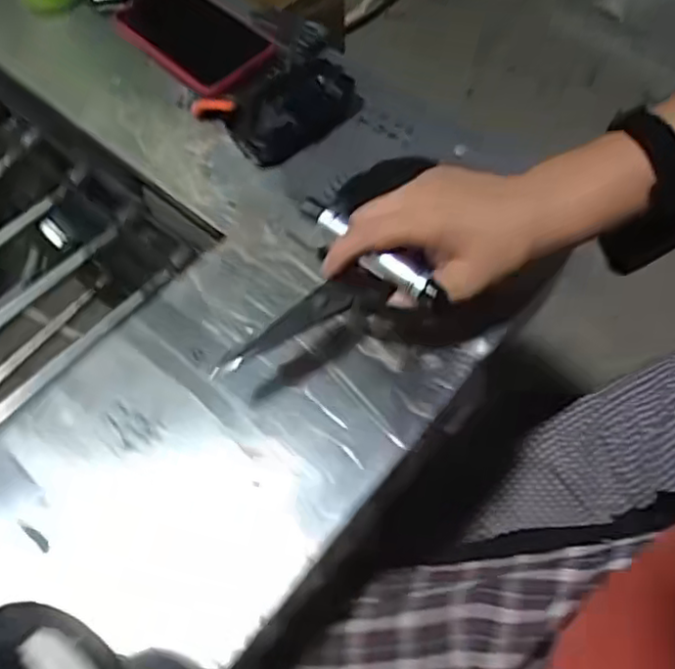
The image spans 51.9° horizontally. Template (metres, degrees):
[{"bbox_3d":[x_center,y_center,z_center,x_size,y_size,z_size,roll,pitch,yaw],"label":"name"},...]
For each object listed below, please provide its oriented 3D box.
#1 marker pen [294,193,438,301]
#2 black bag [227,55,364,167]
[{"bbox_3d":[0.016,-0.056,0.442,0.111,0.018,0.021,39,70,16],"label":"marker pen"},{"bbox_3d":[-0.038,-0.187,0.571,0.112,0.032,0.065,-40,68,-19],"label":"black bag"}]

